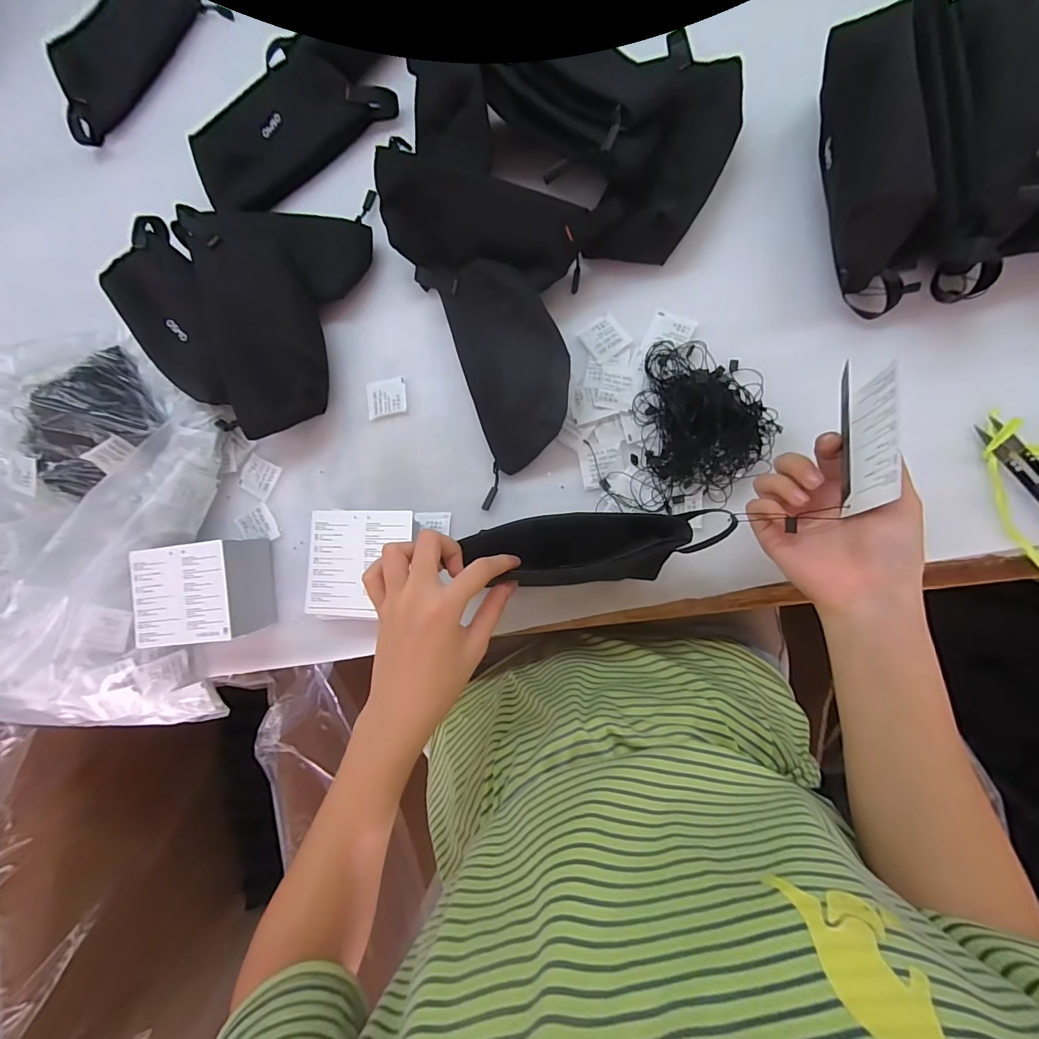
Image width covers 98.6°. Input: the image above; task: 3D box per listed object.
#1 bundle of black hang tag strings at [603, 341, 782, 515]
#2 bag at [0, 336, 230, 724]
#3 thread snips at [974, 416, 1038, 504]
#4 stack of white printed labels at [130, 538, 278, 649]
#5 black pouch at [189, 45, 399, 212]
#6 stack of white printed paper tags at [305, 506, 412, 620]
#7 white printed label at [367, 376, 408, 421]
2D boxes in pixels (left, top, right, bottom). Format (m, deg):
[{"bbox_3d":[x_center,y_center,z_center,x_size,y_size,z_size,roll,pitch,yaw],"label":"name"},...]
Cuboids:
[{"bbox_3d":[0.155,-0.076,0.385,0.123,0.036,0.158,17,89,10],"label":"bundle of black hang tag strings"},{"bbox_3d":[-0.477,0.007,0.456,0.319,0.103,0.378,5,87,9],"label":"bag"},{"bbox_3d":[0.406,-0.036,0.354,0.024,0.010,0.102,-36,81,5],"label":"thread snips"},{"bbox_3d":[-0.300,0.070,0.435,0.106,0.066,0.090,-8,85,8],"label":"stack of white printed labels"},{"bbox_3d":[-0.241,-0.408,0.473,0.218,0.043,0.083,-33,82,5],"label":"black pouch"},{"bbox_3d":[-0.146,0.045,0.422,0.098,0.035,0.104,2,86,9],"label":"stack of white printed paper tags"},{"bbox_3d":[-0.133,-0.122,0.447,0.040,0.006,0.040,-9,85,8],"label":"white printed label"}]

